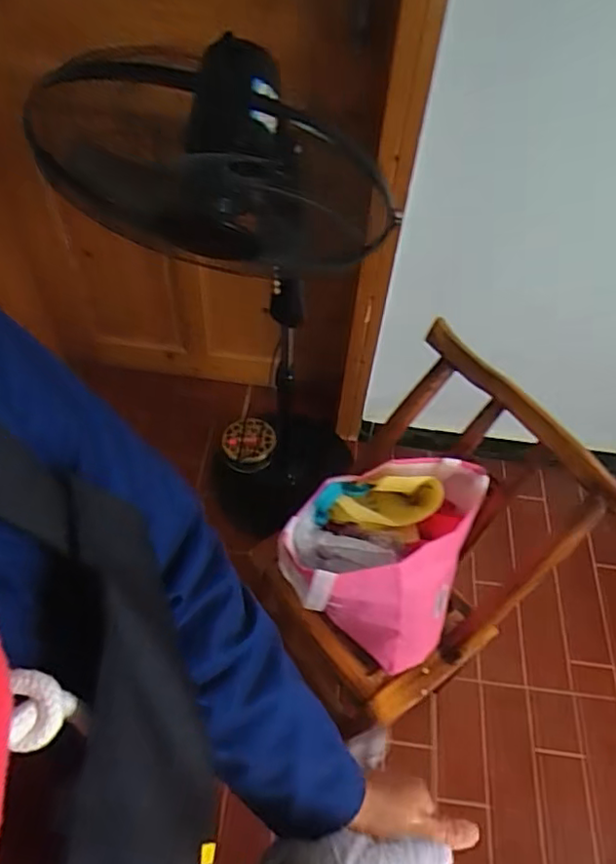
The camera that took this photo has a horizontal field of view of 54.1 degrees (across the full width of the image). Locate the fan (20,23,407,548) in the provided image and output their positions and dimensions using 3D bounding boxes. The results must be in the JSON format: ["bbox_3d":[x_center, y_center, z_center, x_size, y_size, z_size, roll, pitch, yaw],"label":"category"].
[{"bbox_3d":[-0.155,-0.109,1.104,0.382,1.078,0.351,-10,55,-12],"label":"fan"}]

